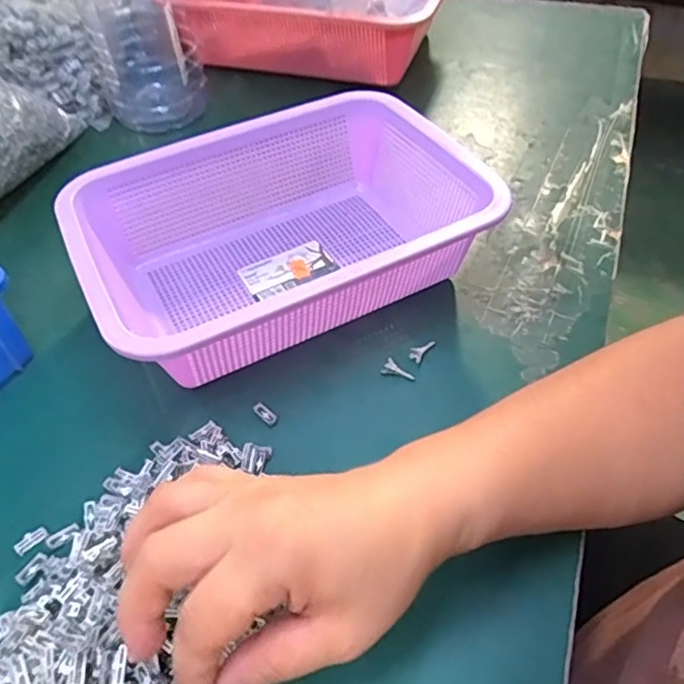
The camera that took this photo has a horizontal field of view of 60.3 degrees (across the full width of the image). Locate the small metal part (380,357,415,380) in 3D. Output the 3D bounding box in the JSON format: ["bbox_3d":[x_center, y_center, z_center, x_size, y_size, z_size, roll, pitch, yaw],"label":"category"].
[{"bbox_3d":[0.037,0.018,0.377,0.021,0.008,0.007,24,52,5],"label":"small metal part"}]

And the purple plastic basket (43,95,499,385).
[{"bbox_3d":[-0.044,-0.076,0.416,0.260,0.081,0.192,-22,52,-18],"label":"purple plastic basket"}]

